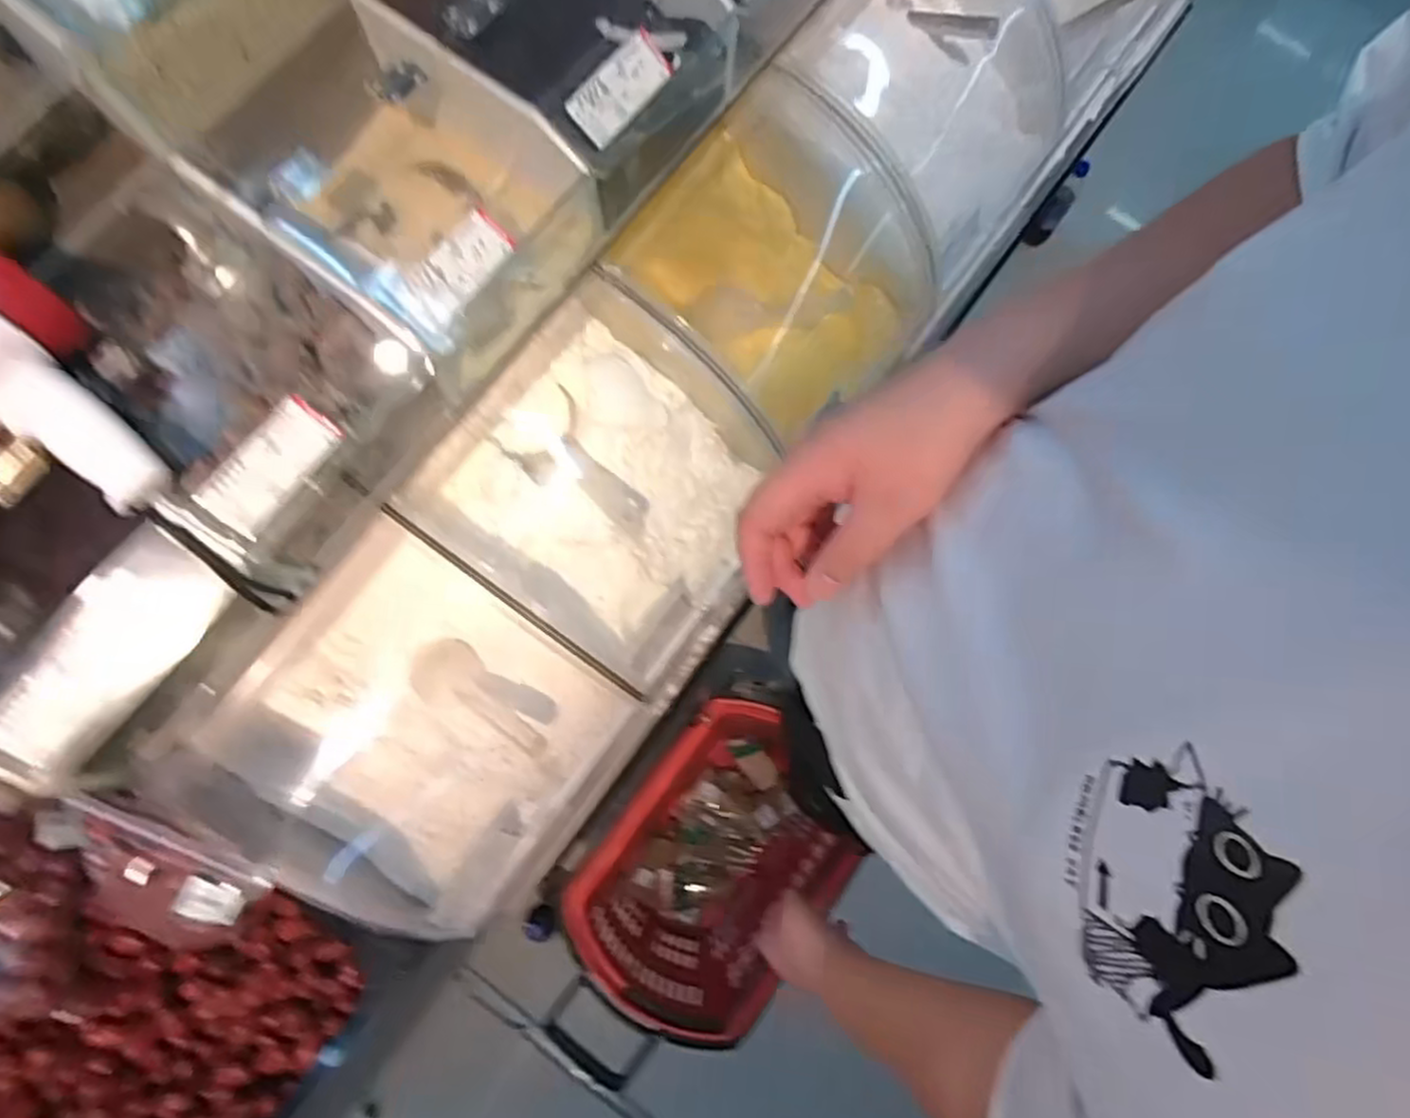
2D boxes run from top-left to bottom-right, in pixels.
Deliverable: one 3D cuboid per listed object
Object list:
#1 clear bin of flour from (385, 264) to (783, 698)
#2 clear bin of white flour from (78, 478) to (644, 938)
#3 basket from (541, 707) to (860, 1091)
[{"bbox_3d":[-0.084,-0.081,0.784,0.302,0.237,0.323,33,80,6],"label":"clear bin of flour"},{"bbox_3d":[-0.281,0.168,0.702,0.301,0.311,0.313,35,80,6],"label":"clear bin of white flour"},{"bbox_3d":[-0.014,0.525,1.255,0.316,0.319,0.534,35,80,6],"label":"basket"}]

